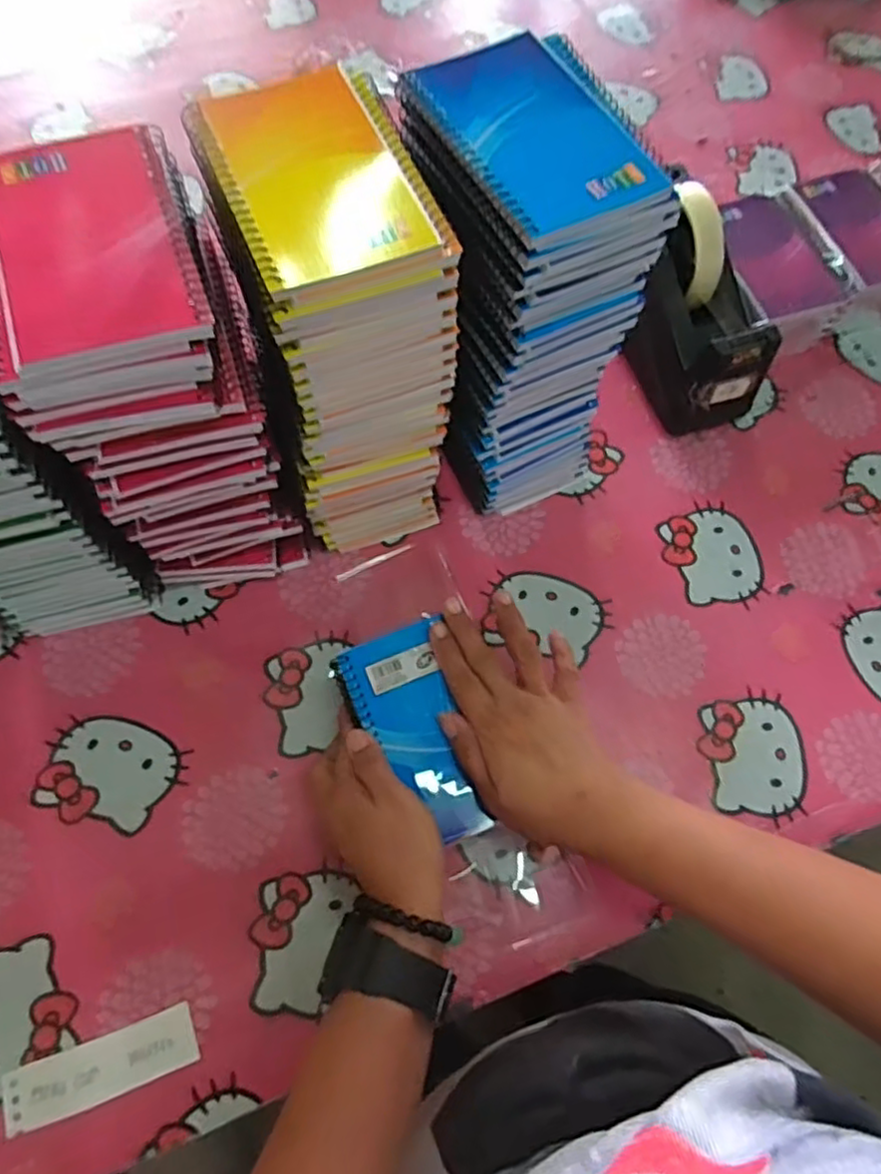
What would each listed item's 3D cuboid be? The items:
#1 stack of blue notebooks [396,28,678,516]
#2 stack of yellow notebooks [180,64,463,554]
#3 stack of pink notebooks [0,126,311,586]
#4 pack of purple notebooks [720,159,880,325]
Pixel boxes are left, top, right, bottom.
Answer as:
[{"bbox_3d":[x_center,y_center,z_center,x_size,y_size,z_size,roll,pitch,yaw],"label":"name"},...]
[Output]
[{"bbox_3d":[0.047,-0.175,0.446,0.098,0.253,0.140,-25,71,-12],"label":"stack of blue notebooks"},{"bbox_3d":[-0.062,-0.143,0.429,0.098,0.253,0.136,-20,70,-10],"label":"stack of yellow notebooks"},{"bbox_3d":[-0.163,-0.109,0.416,0.105,0.245,0.142,-16,69,-8],"label":"stack of pink notebooks"},{"bbox_3d":[0.374,-0.310,0.620,0.292,0.063,0.131,-21,70,-10],"label":"pack of purple notebooks"}]

